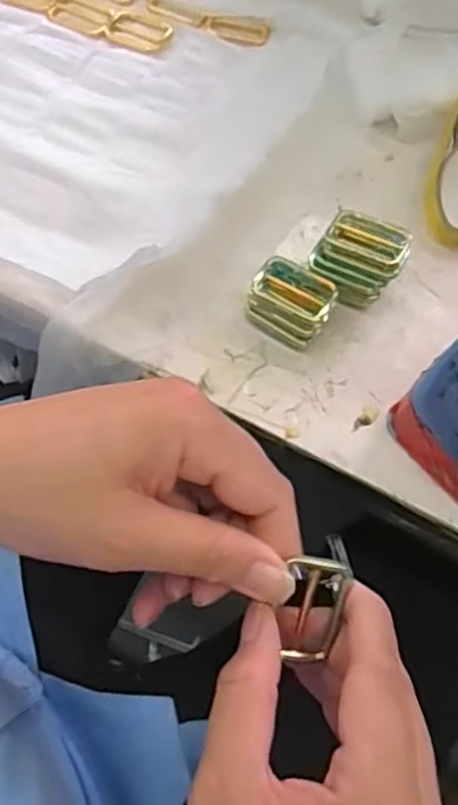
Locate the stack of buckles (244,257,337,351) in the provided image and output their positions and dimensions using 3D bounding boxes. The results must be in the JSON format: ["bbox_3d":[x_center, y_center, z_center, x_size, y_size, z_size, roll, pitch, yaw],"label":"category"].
[{"bbox_3d":[0.035,-0.057,0.386,0.045,0.023,0.036,26,71,11],"label":"stack of buckles"}]

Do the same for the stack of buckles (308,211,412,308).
[{"bbox_3d":[0.072,-0.078,0.386,0.047,0.040,0.034,25,70,11],"label":"stack of buckles"}]

